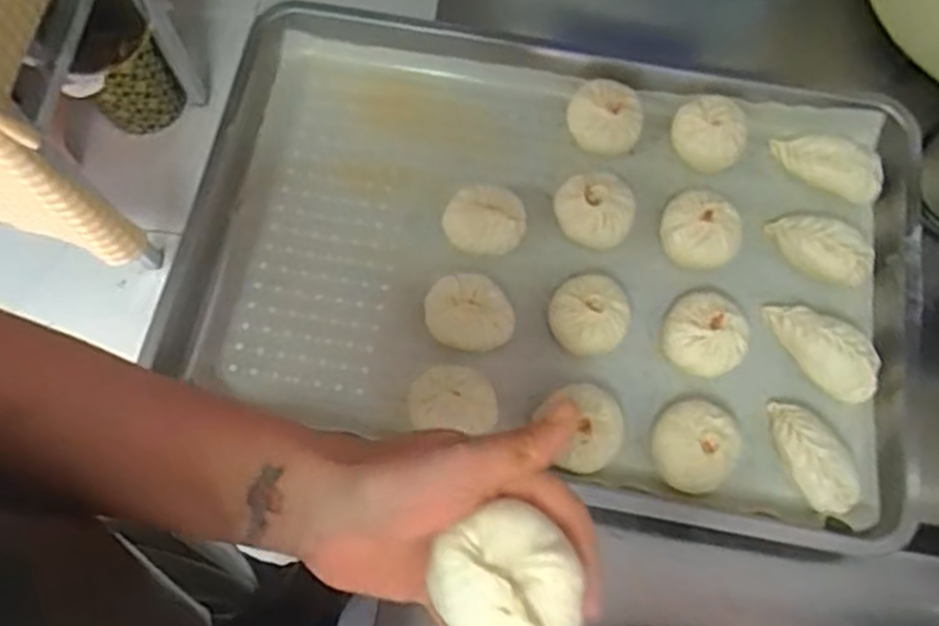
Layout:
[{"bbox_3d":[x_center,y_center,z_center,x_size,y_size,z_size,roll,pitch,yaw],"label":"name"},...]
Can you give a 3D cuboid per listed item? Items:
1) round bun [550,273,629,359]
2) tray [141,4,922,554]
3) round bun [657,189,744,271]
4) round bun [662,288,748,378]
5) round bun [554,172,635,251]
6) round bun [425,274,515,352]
[{"bbox_3d":[0.098,0.003,0.625,0.061,0.042,0.063,0,72,0],"label":"round bun"},{"bbox_3d":[0.066,-0.048,0.639,0.593,0.060,0.386,11,72,4],"label":"tray"},{"bbox_3d":[0.193,-0.069,0.638,0.064,0.035,0.061,0,72,0],"label":"round bun"},{"bbox_3d":[0.189,0.017,0.610,0.063,0.030,0.071,29,75,9],"label":"round bun"},{"bbox_3d":[0.105,-0.085,0.647,0.066,0.040,0.062,0,71,1],"label":"round bun"},{"bbox_3d":[0.000,-0.001,0.618,0.070,0.039,0.064,0,71,1],"label":"round bun"}]

